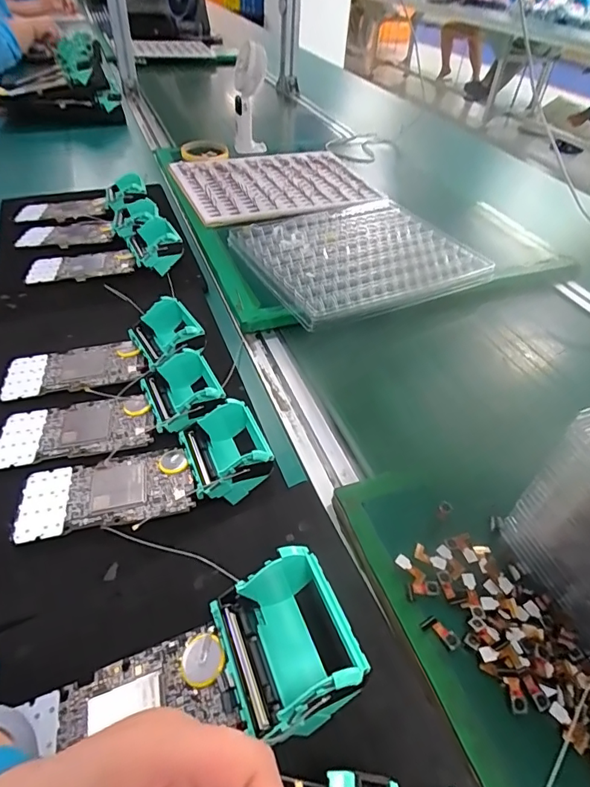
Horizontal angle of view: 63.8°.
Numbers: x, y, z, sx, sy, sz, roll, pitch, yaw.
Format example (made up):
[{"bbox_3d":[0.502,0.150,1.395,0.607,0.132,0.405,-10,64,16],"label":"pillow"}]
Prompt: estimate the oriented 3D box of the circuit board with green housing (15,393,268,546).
[{"bbox_3d":[-0.118,0.058,0.366,0.194,0.043,0.082,-13,49,-10],"label":"circuit board with green housing"}]

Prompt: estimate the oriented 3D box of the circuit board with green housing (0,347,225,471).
[{"bbox_3d":[-0.163,0.011,0.411,0.194,0.038,0.083,-13,49,-10],"label":"circuit board with green housing"}]

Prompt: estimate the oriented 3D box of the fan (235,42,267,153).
[{"bbox_3d":[-0.089,-0.584,0.933,0.066,0.167,0.097,-4,45,-6],"label":"fan"}]

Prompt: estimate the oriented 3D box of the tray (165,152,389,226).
[{"bbox_3d":[-0.037,-0.368,0.823,0.314,0.024,0.288,-11,46,-13],"label":"tray"}]

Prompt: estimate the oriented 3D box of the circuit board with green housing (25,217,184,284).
[{"bbox_3d":[-0.250,-0.191,0.618,0.197,0.044,0.089,-8,49,-13],"label":"circuit board with green housing"}]

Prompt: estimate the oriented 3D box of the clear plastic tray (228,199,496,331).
[{"bbox_3d":[0.081,-0.191,0.653,0.286,0.032,0.259,-19,48,-19],"label":"clear plastic tray"}]

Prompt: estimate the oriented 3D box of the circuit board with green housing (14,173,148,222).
[{"bbox_3d":[-0.330,-0.303,0.747,0.206,0.027,0.094,-8,44,9],"label":"circuit board with green housing"}]

